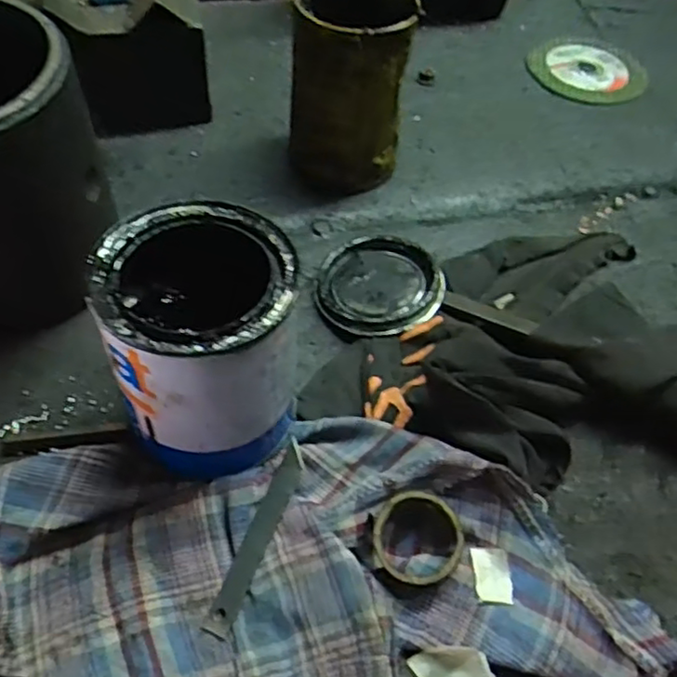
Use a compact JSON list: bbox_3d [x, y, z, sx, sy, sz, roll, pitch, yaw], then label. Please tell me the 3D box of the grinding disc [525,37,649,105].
[{"bbox_3d":[0.208,-0.229,0.550,0.091,0.006,0.096,2,53,-3],"label":"grinding disc"}]

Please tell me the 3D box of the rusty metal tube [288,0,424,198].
[{"bbox_3d":[0.005,-0.159,0.417,0.074,0.117,0.075,-10,55,-11],"label":"rusty metal tube"}]

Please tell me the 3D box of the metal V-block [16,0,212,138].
[{"bbox_3d":[-0.164,-0.211,0.449,0.134,0.088,0.106,-15,56,-15],"label":"metal V-block"}]

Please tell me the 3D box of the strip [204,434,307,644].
[{"bbox_3d":[-0.036,0.090,0.299,0.014,0.004,0.089,14,64,22],"label":"strip"}]

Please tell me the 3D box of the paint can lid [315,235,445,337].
[{"bbox_3d":[0.025,-0.030,0.386,0.071,0.019,0.068,2,53,-3],"label":"paint can lid"}]

